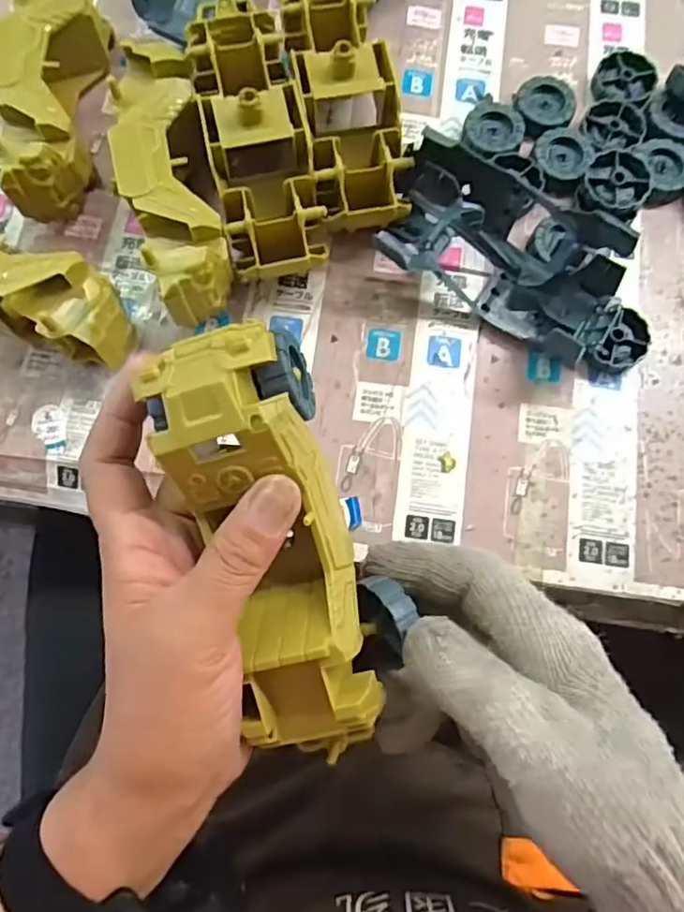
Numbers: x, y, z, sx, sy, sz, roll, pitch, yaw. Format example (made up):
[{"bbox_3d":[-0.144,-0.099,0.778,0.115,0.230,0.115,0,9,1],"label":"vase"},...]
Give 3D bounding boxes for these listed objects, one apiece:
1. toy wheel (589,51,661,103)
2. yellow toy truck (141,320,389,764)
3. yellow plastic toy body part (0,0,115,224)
[{"bbox_3d":[0.185,-0.248,0.404,0.039,0.011,0.040,0,76,2],"label":"toy wheel"},{"bbox_3d":[-0.026,0.039,0.239,0.058,0.044,0.174,-14,96,-2],"label":"yellow toy truck"},{"bbox_3d":[-0.178,-0.223,0.381,0.050,0.060,0.160,0,76,2],"label":"yellow plastic toy body part"}]

